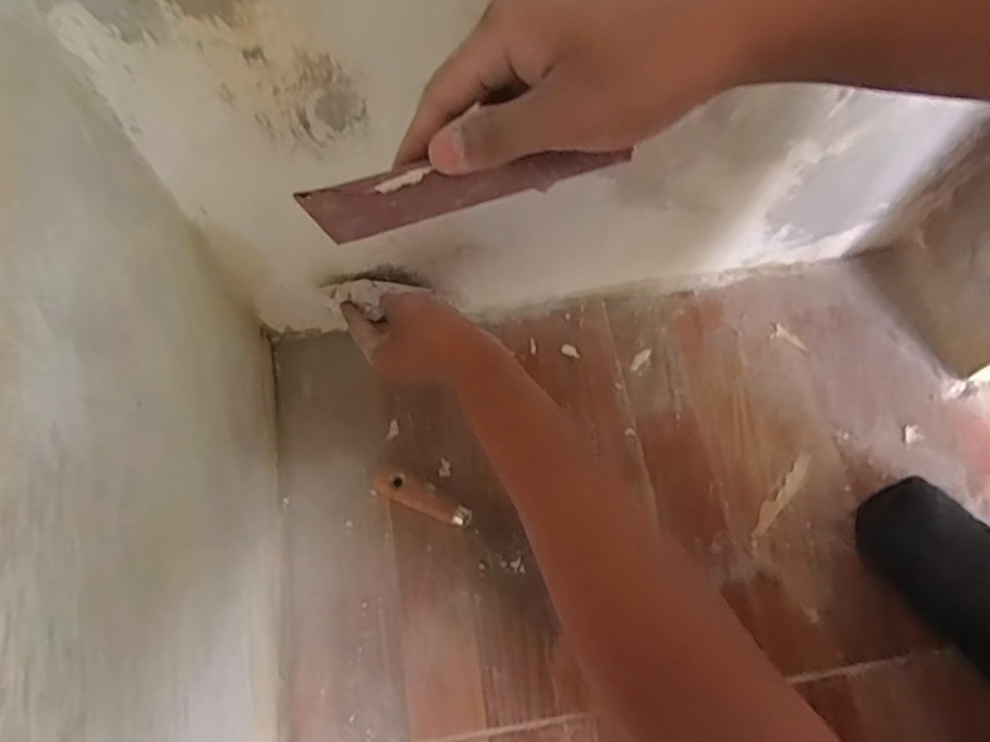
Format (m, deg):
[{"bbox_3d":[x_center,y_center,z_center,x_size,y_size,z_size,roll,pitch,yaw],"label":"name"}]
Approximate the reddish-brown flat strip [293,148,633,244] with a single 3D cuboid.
[{"bbox_3d":[-0.012,-0.079,0.261,0.133,0.029,0.011,-10,69,1],"label":"reddish-brown flat strip"}]

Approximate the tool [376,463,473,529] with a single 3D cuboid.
[{"bbox_3d":[-0.062,0.108,0.529,0.089,0.013,0.029,25,71,10],"label":"tool"}]

